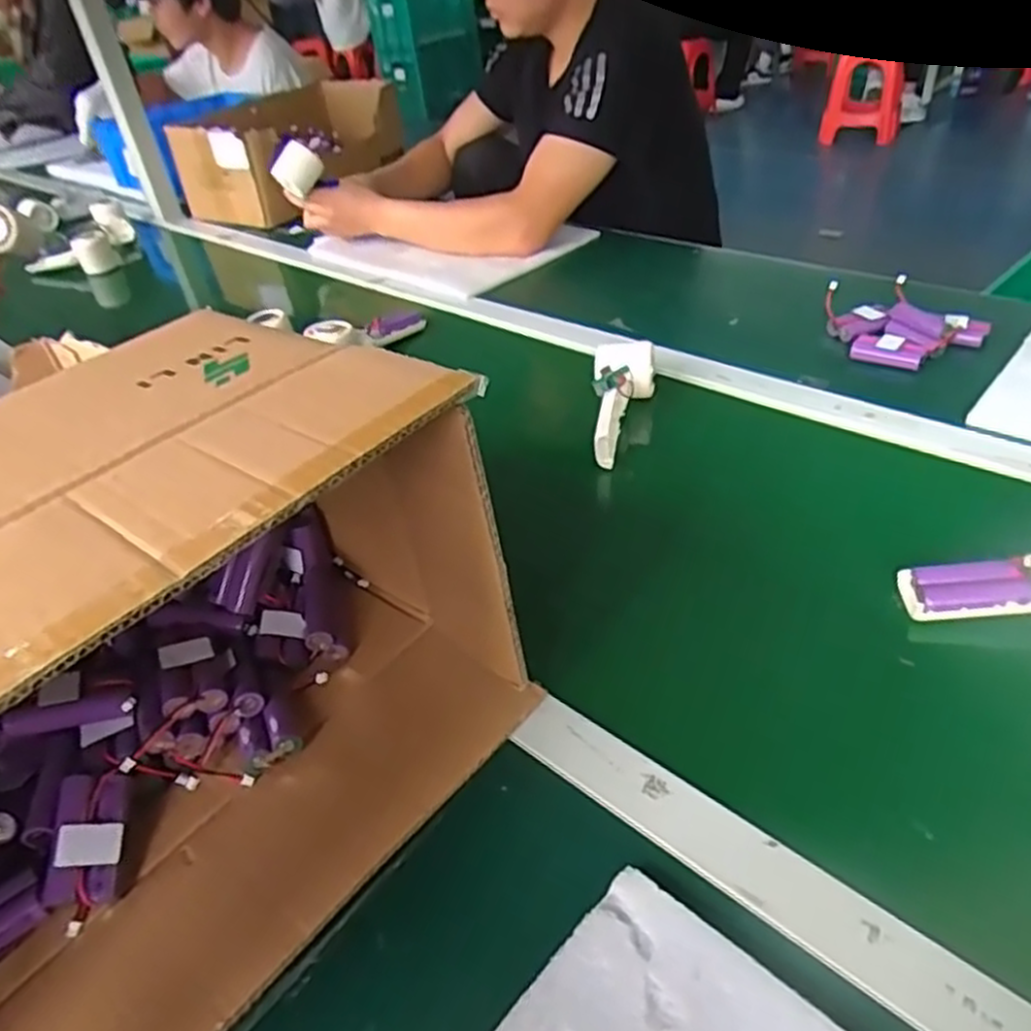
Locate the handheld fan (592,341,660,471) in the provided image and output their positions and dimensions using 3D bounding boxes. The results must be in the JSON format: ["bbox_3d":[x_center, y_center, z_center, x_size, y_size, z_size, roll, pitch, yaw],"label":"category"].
[{"bbox_3d":[0.096,-0.108,0.737,0.045,0.074,0.153,10,57,22],"label":"handheld fan"}]

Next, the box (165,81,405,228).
[{"bbox_3d":[-0.436,-0.722,1.502,0.275,0.164,0.438,14,43,24],"label":"box"}]

